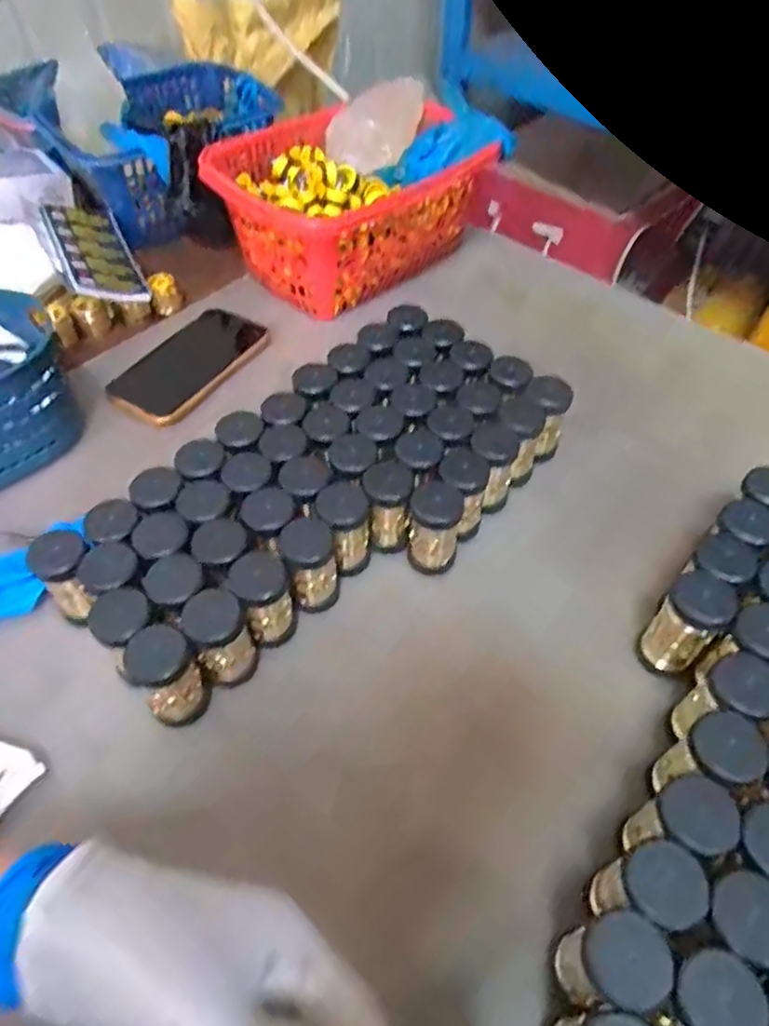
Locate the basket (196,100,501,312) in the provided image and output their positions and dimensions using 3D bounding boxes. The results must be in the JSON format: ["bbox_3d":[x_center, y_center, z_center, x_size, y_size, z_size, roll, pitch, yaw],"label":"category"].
[{"bbox_3d":[-0.026,-0.322,0.660,0.268,0.104,0.173,-34,60,-23],"label":"basket"}]

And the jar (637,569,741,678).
[{"bbox_3d":[0.180,0.070,0.387,0.034,0.070,0.039,35,60,23],"label":"jar"}]

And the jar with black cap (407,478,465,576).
[{"bbox_3d":[0.034,0.013,0.442,0.036,0.069,0.041,2,53,1],"label":"jar with black cap"}]

